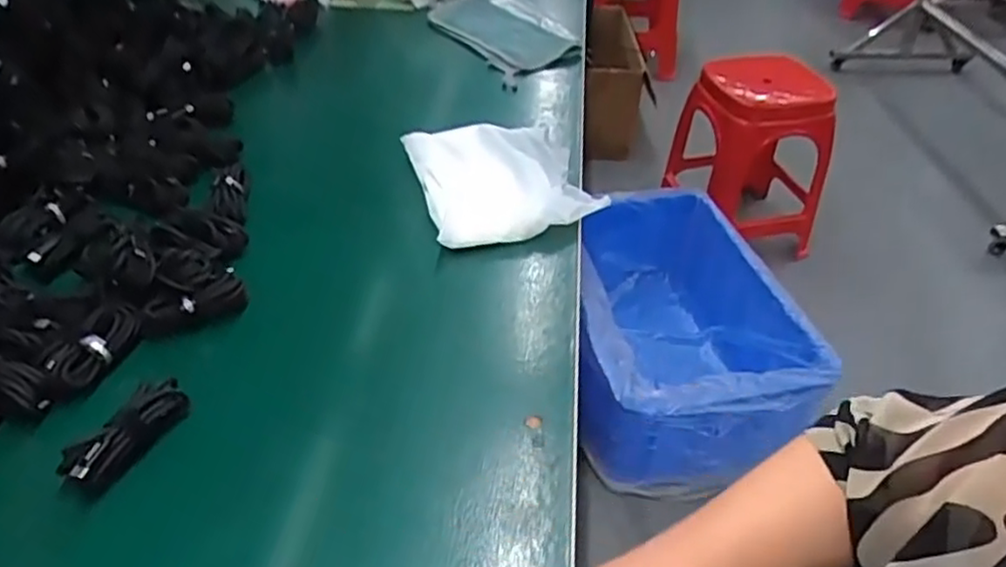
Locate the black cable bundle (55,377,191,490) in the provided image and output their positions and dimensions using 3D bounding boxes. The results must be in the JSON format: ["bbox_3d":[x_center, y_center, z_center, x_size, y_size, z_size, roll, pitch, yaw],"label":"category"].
[{"bbox_3d":[-0.237,0.092,0.434,0.029,0.017,0.079,20,44,21],"label":"black cable bundle"}]

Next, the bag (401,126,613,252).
[{"bbox_3d":[0.000,-0.106,0.663,0.155,0.036,0.179,-10,42,-13],"label":"bag"}]

